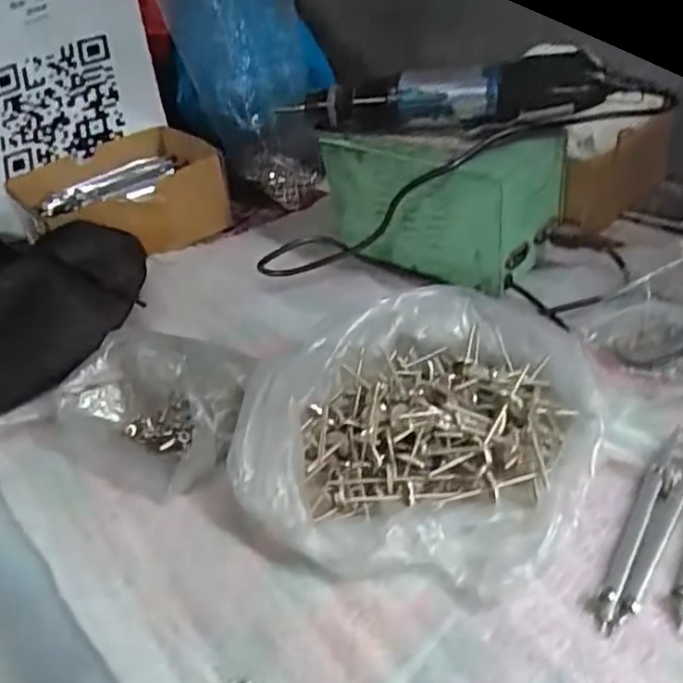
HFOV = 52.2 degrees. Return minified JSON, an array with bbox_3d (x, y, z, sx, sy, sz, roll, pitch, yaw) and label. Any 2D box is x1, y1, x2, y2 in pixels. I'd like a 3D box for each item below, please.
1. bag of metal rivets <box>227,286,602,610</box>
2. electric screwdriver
[{"bbox_3d":[0.038,0.041,0.380,0.188,0.038,0.185,10,41,22],"label":"bag of metal rivets"},{"bbox_3d":[0.068,-0.179,0.504,0.231,0.049,0.033,7,40,18],"label":"electric screwdriver"}]

